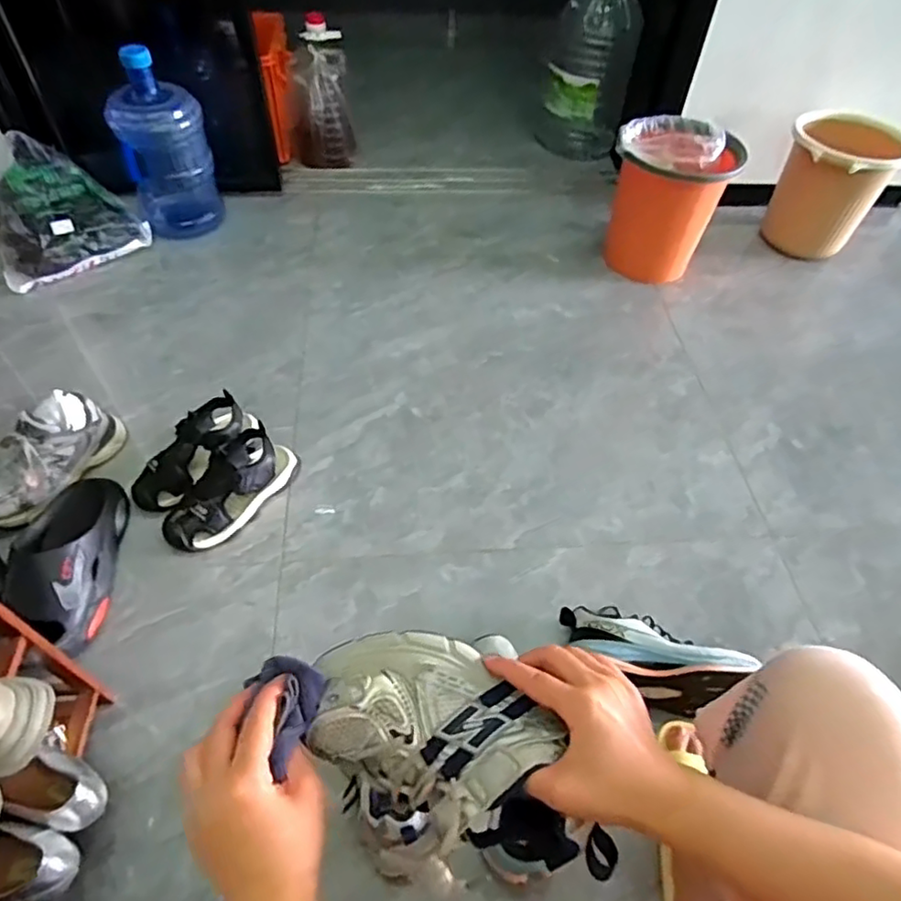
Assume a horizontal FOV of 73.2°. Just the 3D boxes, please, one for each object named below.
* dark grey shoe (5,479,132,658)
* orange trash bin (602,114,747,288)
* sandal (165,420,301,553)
[{"bbox_3d":[-0.567,0.161,0.897,0.114,0.089,0.276,-4,55,-6],"label":"dark grey shoe"},{"bbox_3d":[0.492,-0.585,1.407,0.258,0.296,0.218,20,56,10],"label":"orange trash bin"},{"bbox_3d":[-0.363,0.059,0.994,0.106,0.086,0.239,32,59,18],"label":"sandal"}]

